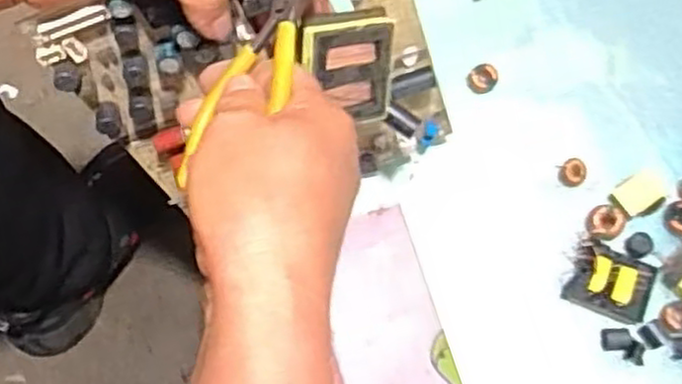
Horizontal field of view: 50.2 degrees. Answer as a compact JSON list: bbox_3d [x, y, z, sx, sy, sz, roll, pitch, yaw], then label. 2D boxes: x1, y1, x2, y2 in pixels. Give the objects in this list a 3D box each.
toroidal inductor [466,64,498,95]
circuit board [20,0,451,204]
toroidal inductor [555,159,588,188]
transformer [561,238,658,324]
[{"bbox_3d":[0.095,-0.076,0.489,0.020,0.010,0.019,0,73,0],"label":"toroidal inductor"},{"bbox_3d":[-0.037,-0.043,0.394,0.178,0.188,0.039,-18,53,7],"label":"circuit board"},{"bbox_3d":[0.149,-0.012,0.466,0.017,0.010,0.018,0,73,0],"label":"toroidal inductor"},{"bbox_3d":[0.163,0.055,0.442,0.047,0.016,0.038,22,75,6],"label":"transformer"}]

